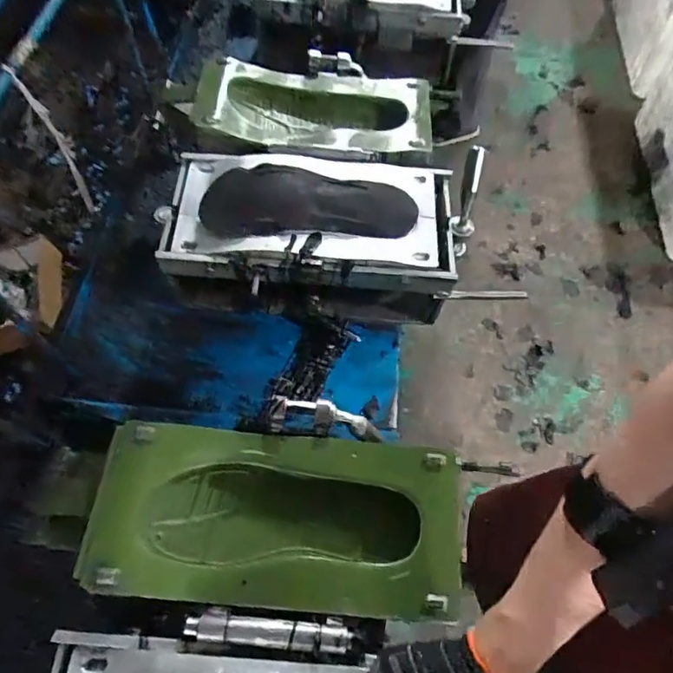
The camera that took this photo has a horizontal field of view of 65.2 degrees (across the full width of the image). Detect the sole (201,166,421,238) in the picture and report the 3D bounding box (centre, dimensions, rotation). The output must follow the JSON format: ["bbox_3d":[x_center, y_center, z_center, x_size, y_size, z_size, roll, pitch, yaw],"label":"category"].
[{"bbox_3d":[-0.036,-0.184,0.713,0.281,0.020,0.113,-1,63,-3],"label":"sole"}]

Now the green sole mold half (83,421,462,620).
[{"bbox_3d":[-0.058,0.185,0.537,0.358,0.053,0.166,5,63,0],"label":"green sole mold half"}]

